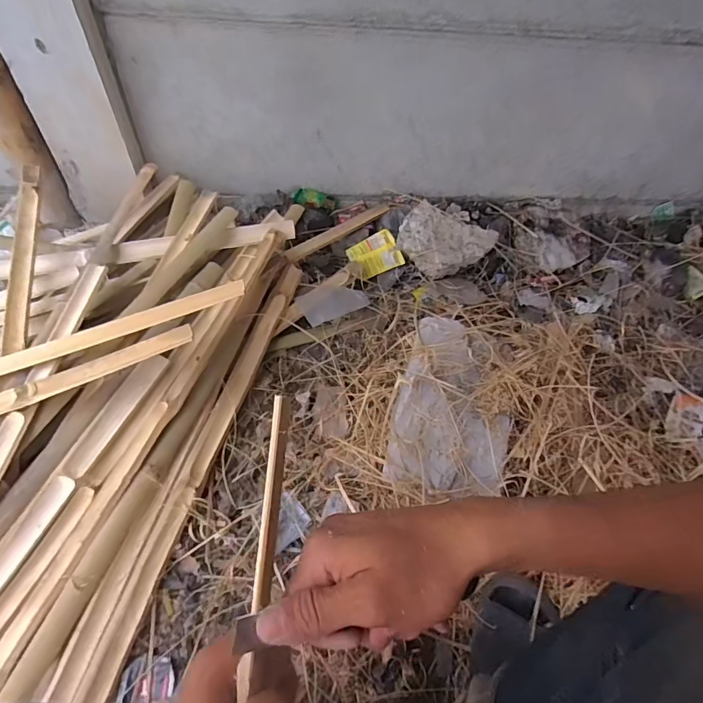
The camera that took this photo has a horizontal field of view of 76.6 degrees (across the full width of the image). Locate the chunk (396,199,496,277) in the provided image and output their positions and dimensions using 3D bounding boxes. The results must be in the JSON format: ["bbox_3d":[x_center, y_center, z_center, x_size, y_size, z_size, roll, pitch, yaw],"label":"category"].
[{"bbox_3d":[0.232,-0.268,1.097,0.211,0.089,0.159,24,55,13],"label":"chunk"}]

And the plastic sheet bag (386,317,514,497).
[{"bbox_3d":[0.184,0.084,0.812,0.197,0.050,0.345,12,54,4],"label":"plastic sheet bag"}]

